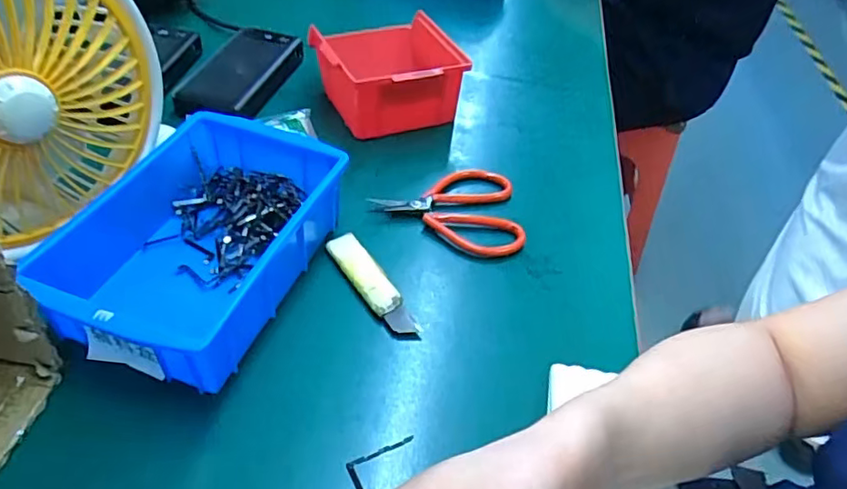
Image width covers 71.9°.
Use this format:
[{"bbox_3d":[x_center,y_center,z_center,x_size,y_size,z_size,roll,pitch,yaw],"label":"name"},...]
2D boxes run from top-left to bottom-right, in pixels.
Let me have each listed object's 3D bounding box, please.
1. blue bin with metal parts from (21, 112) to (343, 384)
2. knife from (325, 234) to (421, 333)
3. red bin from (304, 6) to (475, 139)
[{"bbox_3d":[-0.154,-0.004,0.407,0.135,0.062,0.201,18,45,11],"label":"blue bin with metal parts"},{"bbox_3d":[-0.037,0.028,0.428,0.025,0.009,0.101,-23,52,-27],"label":"knife"},{"bbox_3d":[-0.038,-0.171,0.575,0.125,0.068,0.138,-12,48,-19],"label":"red bin"}]

